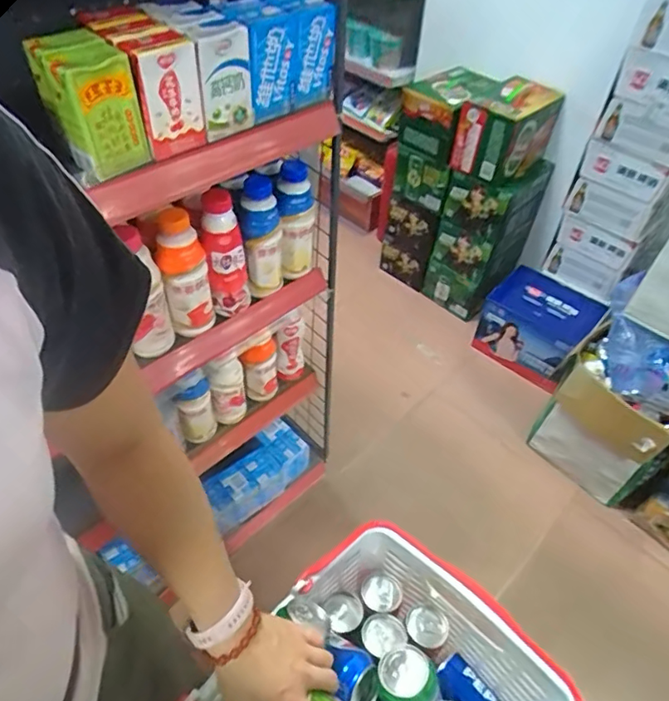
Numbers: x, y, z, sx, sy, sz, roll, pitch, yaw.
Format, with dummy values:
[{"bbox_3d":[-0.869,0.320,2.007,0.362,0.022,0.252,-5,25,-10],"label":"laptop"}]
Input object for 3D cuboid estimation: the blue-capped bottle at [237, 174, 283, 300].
[{"bbox_3d":[-0.115,-0.174,0.840,0.059,0.181,0.072,-2,48,-5],"label":"blue-capped bottle"}]

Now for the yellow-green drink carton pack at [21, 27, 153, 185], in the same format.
[{"bbox_3d":[-0.251,-0.254,0.547,0.082,0.109,0.064,37,56,27],"label":"yellow-green drink carton pack"}]

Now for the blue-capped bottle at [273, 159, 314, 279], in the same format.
[{"bbox_3d":[-0.065,-0.211,0.885,0.056,0.181,0.069,2,48,-1],"label":"blue-capped bottle"}]

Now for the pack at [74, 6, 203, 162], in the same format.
[{"bbox_3d":[-0.209,-0.298,0.590,0.071,0.113,0.115,-33,57,-28],"label":"pack"}]

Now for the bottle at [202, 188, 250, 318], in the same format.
[{"bbox_3d":[-0.161,-0.141,0.797,0.055,0.185,0.055,-5,48,-8],"label":"bottle"}]

